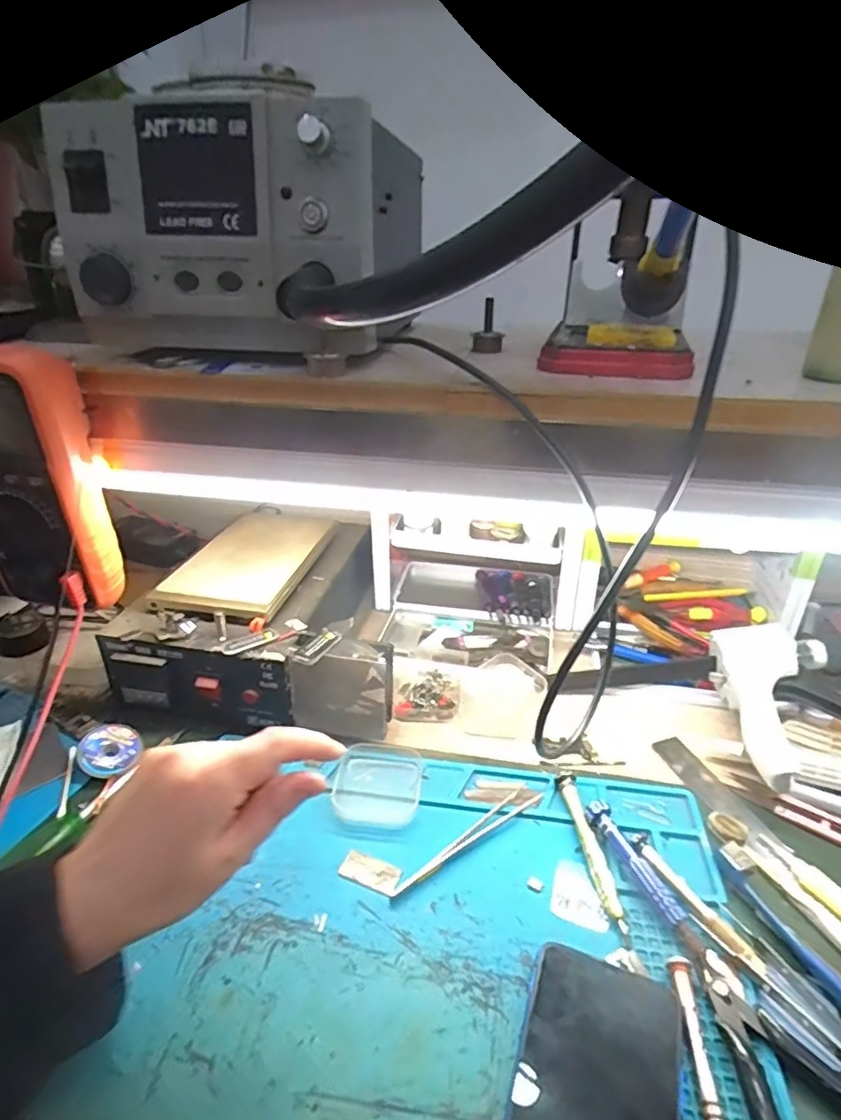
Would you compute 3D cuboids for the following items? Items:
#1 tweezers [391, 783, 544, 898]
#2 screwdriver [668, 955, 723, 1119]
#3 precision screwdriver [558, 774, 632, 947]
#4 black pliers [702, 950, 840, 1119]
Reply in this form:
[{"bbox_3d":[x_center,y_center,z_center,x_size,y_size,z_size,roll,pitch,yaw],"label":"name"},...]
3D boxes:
[{"bbox_3d":[0.036,0.191,0.398,0.126,0.007,0.018,-22,36,-35],"label":"tweezers"},{"bbox_3d":[0.139,0.256,0.281,0.010,0.009,0.112,4,29,7],"label":"screwdriver"},{"bbox_3d":[0.116,0.195,0.389,0.012,0.014,0.115,-3,29,-6],"label":"precision screwdriver"},{"bbox_3d":[0.184,0.254,0.281,0.073,0.008,0.116,-8,30,-14],"label":"black pliers"}]

